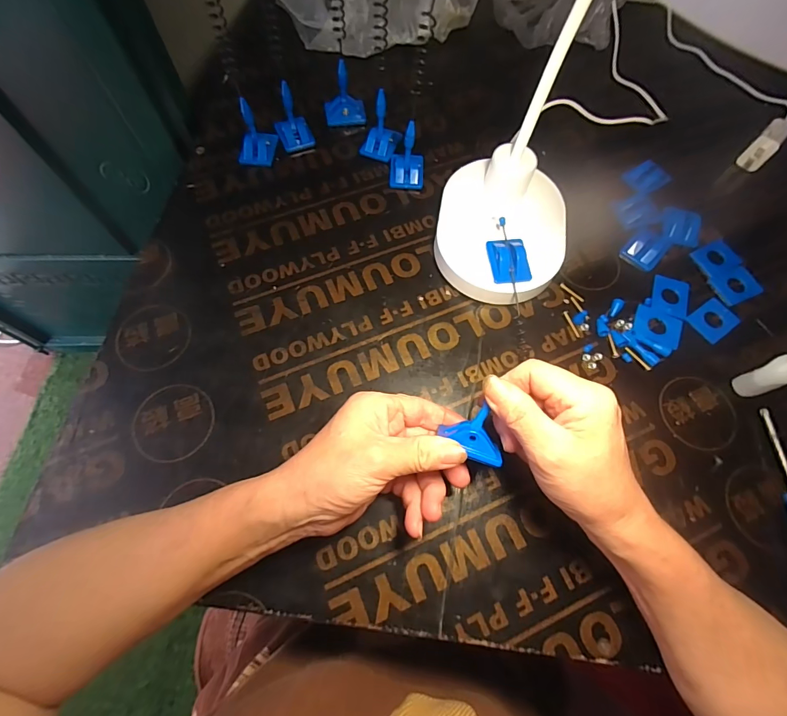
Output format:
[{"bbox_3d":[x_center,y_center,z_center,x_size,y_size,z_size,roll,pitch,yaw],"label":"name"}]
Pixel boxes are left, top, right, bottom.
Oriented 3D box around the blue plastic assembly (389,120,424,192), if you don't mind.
[{"bbox_3d":[0.014,-0.202,0.402,0.035,0.055,0.030,2,68,0],"label":"blue plastic assembly"}]

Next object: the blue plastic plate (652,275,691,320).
[{"bbox_3d":[0.262,-0.059,0.378,0.032,0.004,0.042,19,68,7],"label":"blue plastic plate"}]

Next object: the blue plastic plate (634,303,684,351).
[{"bbox_3d":[0.241,-0.028,0.363,0.041,0.004,0.038,22,69,8],"label":"blue plastic plate"}]

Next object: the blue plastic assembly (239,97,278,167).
[{"bbox_3d":[-0.145,-0.231,0.411,0.038,0.053,0.034,1,68,-1],"label":"blue plastic assembly"}]

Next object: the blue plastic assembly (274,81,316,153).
[{"bbox_3d":[-0.107,-0.254,0.420,0.035,0.058,0.037,-22,70,-10],"label":"blue plastic assembly"}]

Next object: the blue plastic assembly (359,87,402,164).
[{"bbox_3d":[-0.013,-0.238,0.418,0.033,0.052,0.033,26,69,9],"label":"blue plastic assembly"}]

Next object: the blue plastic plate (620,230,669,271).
[{"bbox_3d":[0.246,-0.106,0.394,0.032,0.007,0.043,38,72,13],"label":"blue plastic plate"}]

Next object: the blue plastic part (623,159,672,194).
[{"bbox_3d":[0.272,-0.195,0.428,0.047,0.008,0.032,-32,72,-13],"label":"blue plastic part"}]

